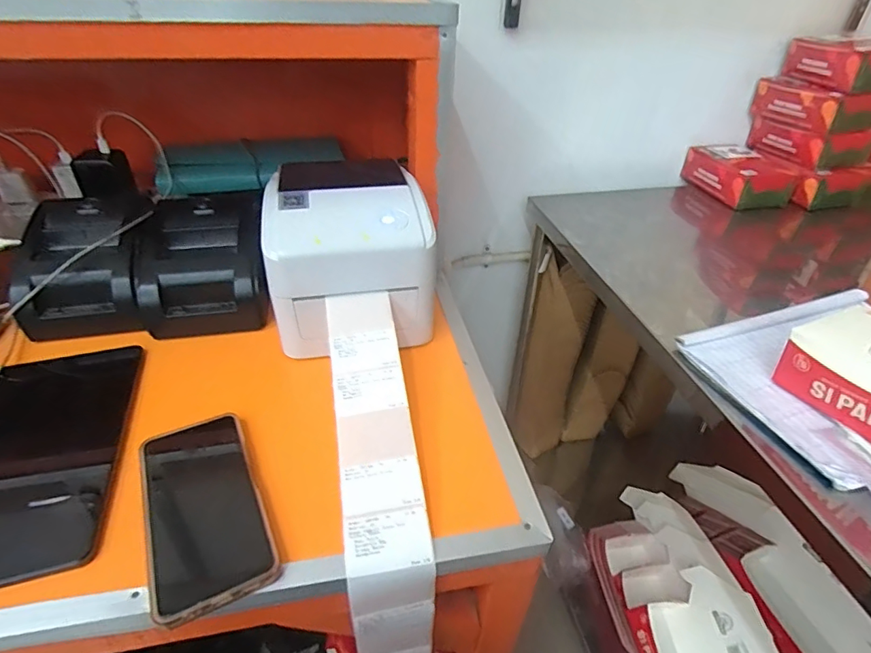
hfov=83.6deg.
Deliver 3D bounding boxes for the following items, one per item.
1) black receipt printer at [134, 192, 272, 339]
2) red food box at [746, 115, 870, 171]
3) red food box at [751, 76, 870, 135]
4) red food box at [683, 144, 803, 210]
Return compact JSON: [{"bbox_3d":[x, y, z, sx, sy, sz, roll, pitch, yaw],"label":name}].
[{"bbox_3d":[-0.270,-0.076,0.578,0.137,0.101,0.145,-7,38,-12],"label":"black receipt printer"},{"bbox_3d":[0.696,-0.351,0.920,0.119,0.063,0.161,-8,39,-13],"label":"red food box"},{"bbox_3d":[0.688,-0.402,0.879,0.125,0.067,0.169,-5,38,-9],"label":"red food box"},{"bbox_3d":[0.581,-0.291,0.933,0.126,0.061,0.172,-3,38,-7],"label":"red food box"}]

